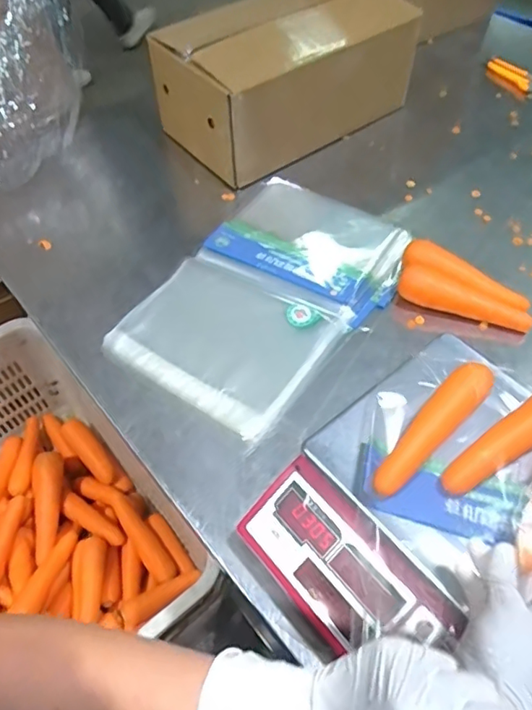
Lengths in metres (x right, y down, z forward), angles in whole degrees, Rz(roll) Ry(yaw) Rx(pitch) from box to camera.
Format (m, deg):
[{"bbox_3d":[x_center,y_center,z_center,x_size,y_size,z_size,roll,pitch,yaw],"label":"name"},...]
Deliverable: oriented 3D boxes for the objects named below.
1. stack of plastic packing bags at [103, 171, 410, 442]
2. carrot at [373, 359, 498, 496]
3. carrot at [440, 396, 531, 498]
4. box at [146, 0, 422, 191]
[{"bbox_3d":[0.011,-0.102,0.794,0.285,0.020,0.461,26,60,20],"label":"stack of plastic packing bags"},{"bbox_3d":[0.158,0.067,0.509,0.036,0.035,0.156,37,64,26],"label":"carrot"},{"bbox_3d":[0.232,0.074,0.497,0.168,0.041,0.040,-28,56,-19],"label":"carrot"},{"bbox_3d":[0.046,-0.503,0.975,0.447,0.193,0.219,-30,58,-20],"label":"box"}]

